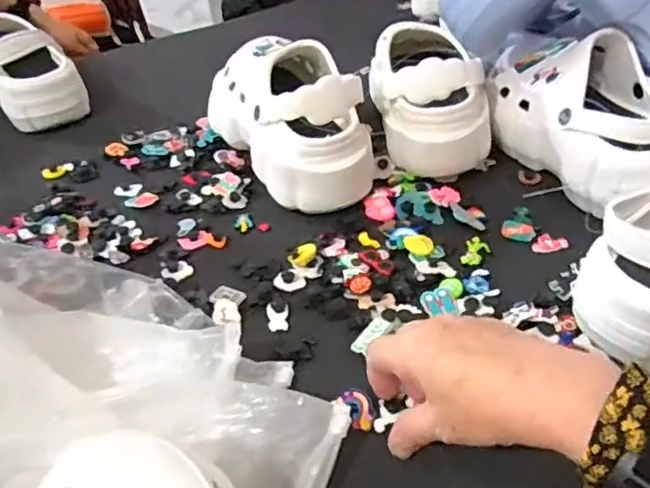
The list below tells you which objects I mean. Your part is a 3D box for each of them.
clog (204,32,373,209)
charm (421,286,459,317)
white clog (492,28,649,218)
[{"bbox_3d":[-0.043,-0.134,0.614,0.099,0.101,0.236,-21,41,-20],"label":"clog"},{"bbox_3d":[0.085,0.043,0.464,0.024,0.005,0.024,-10,38,-6],"label":"charm"},{"bbox_3d":[0.236,-0.110,0.553,0.108,0.097,0.213,-9,38,-5],"label":"white clog"}]

